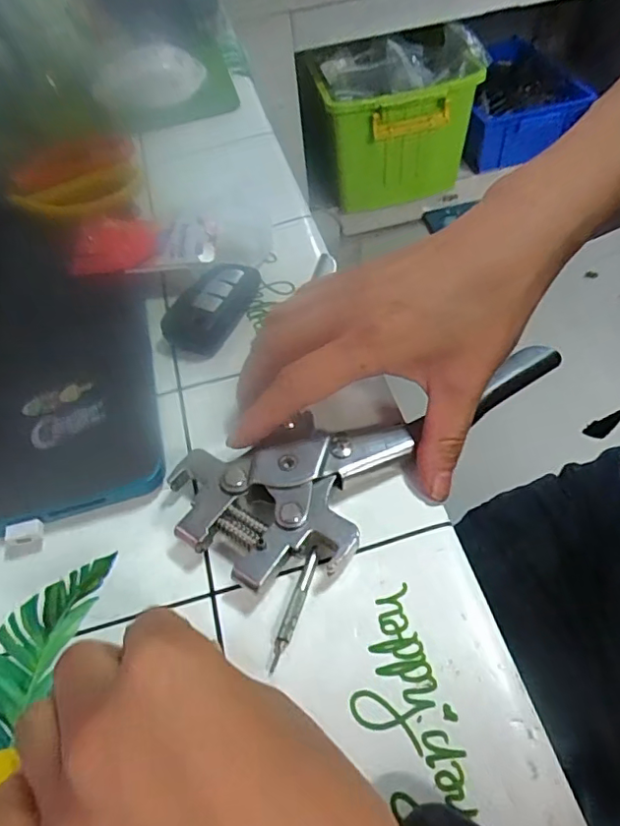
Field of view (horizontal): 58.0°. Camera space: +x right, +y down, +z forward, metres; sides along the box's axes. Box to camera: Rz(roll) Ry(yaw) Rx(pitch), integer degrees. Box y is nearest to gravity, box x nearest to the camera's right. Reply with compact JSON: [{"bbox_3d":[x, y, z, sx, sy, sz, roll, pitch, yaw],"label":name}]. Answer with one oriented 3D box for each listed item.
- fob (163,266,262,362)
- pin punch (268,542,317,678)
[{"bbox_3d":[-0.053,-0.061,0.315,0.030,0.021,0.060,25,60,22],"label":"fob"},{"bbox_3d":[-0.006,0.078,0.223,0.005,0.004,0.050,14,56,16],"label":"pin punch"}]

